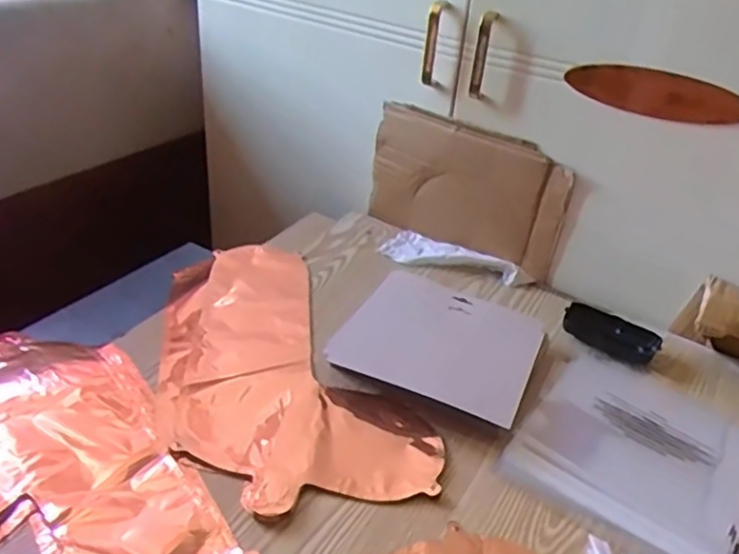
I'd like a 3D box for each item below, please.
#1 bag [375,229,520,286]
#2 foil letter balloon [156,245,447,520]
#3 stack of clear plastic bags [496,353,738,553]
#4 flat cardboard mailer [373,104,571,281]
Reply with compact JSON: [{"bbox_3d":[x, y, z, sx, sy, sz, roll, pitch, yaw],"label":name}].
[{"bbox_3d":[0.105,-0.028,0.874,0.183,0.026,0.079,23,38,26],"label":"bag"},{"bbox_3d":[-0.112,0.083,0.677,0.216,0.016,0.409,-14,38,-25],"label":"foil letter balloon"},{"bbox_3d":[0.271,0.168,0.637,0.206,0.010,0.230,25,39,28],"label":"stack of clear plastic bags"},{"bbox_3d":[0.125,-0.117,0.871,0.276,0.171,0.027,24,38,27],"label":"flat cardboard mailer"}]

